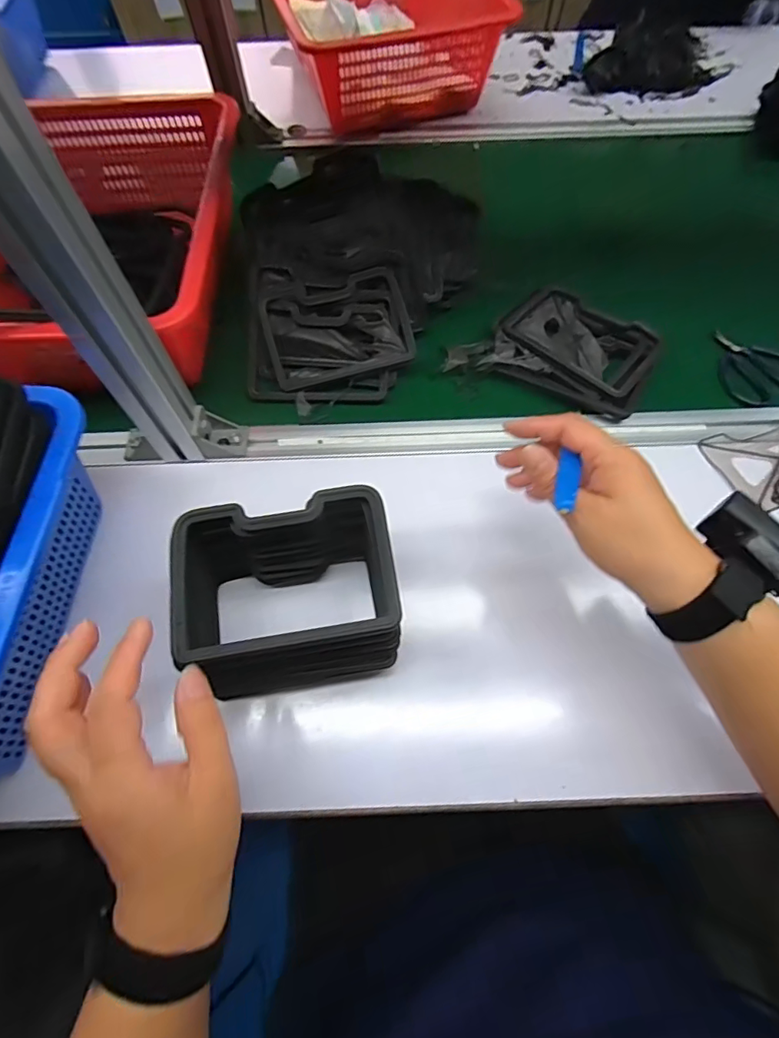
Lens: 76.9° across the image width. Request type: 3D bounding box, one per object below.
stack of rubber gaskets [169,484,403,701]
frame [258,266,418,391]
[{"bbox_3d":[-0.070,0.061,0.369,0.146,0.107,0.118,-10,64,-4],"label":"stack of rubber gaskets"},{"bbox_3d":[-0.054,-0.198,0.504,0.146,0.017,0.106,-14,88,2],"label":"frame"}]

